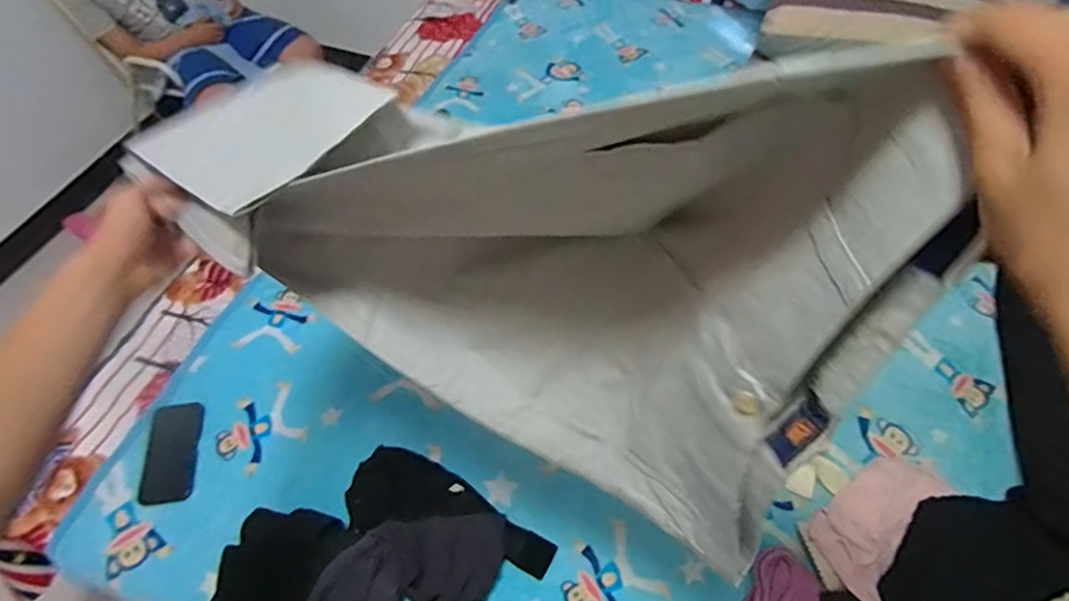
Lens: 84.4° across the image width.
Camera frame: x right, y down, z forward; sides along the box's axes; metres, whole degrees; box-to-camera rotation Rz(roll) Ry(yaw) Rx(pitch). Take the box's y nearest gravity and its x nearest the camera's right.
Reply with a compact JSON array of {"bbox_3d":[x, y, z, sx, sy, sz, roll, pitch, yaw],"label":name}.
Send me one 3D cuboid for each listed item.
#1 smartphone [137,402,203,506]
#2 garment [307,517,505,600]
[{"bbox_3d":[-0.621,0.260,1.011,0.090,0.007,0.165,-5,65,-2],"label":"smartphone"},{"bbox_3d":[-0.196,0.438,0.841,0.296,0.062,0.238,-1,55,-1],"label":"garment"}]

